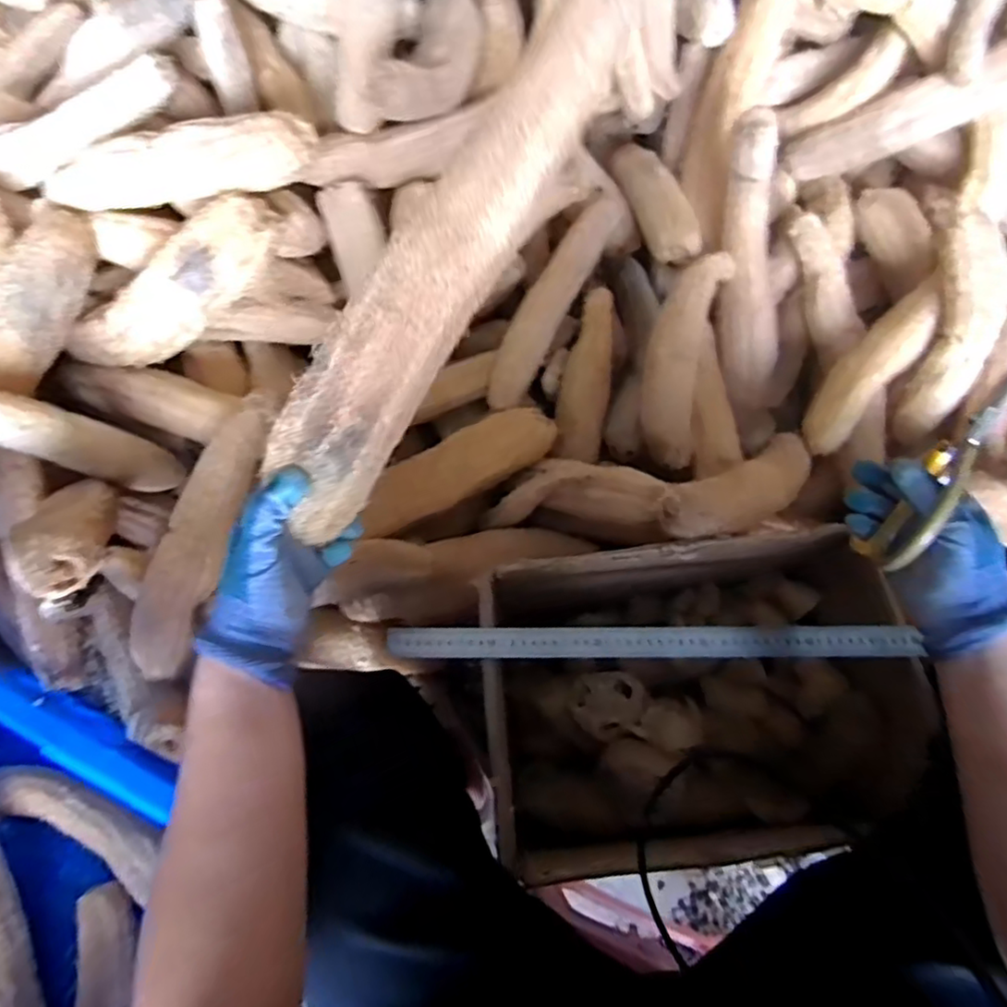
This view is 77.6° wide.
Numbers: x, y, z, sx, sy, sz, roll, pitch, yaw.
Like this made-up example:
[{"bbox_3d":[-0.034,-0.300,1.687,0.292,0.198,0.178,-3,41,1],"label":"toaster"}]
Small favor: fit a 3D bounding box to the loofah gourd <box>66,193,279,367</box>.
[{"bbox_3d":[-0.421,-0.261,0.791,0.348,0.086,0.074,-23,65,26],"label":"loofah gourd"}]

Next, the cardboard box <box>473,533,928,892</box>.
[{"bbox_3d":[0.182,0.221,0.695,0.396,0.258,0.283,-8,67,-3],"label":"cardboard box"}]

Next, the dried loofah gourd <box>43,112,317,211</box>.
[{"bbox_3d":[-0.404,-0.400,0.754,0.394,0.071,0.063,3,66,22],"label":"dried loofah gourd"}]

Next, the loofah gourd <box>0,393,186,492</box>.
[{"bbox_3d":[-0.519,-0.071,0.765,0.048,0.264,0.057,-21,65,22],"label":"loofah gourd"}]

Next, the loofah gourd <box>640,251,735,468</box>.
[{"bbox_3d":[0.236,-0.195,0.835,0.091,0.064,0.291,11,92,5],"label":"loofah gourd"}]

